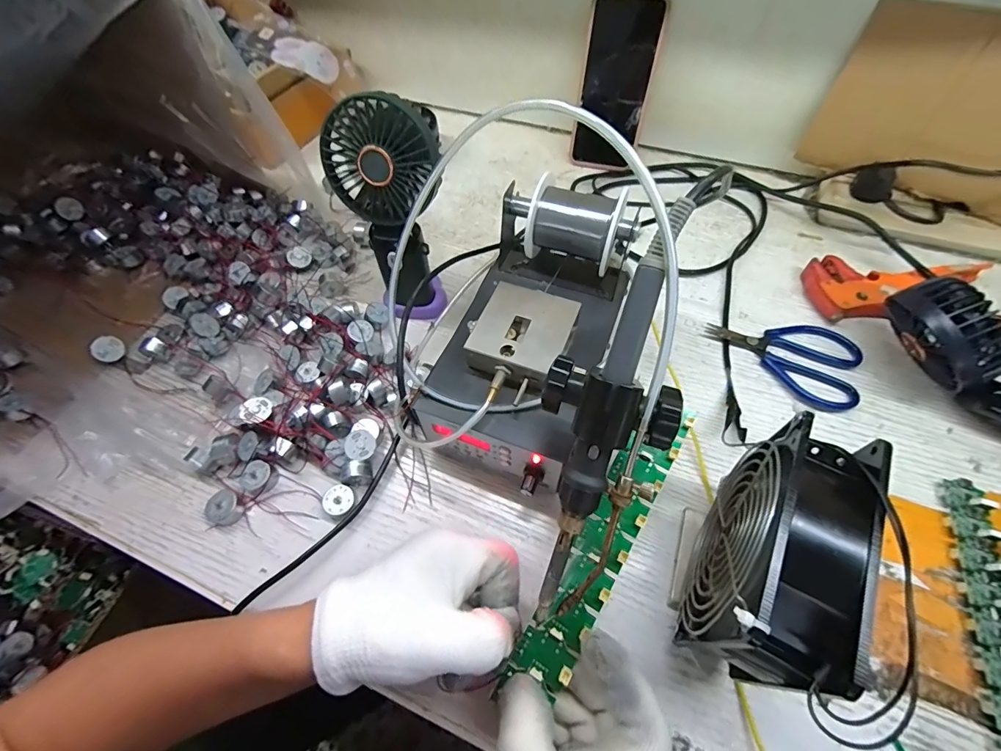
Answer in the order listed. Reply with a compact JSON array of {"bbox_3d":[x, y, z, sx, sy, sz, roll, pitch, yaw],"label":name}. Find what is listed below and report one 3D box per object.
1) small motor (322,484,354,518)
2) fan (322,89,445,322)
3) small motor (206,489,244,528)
[{"bbox_3d":[-0.121,0.095,0.323,0.021,0.013,0.022,-1,60,2],"label":"small motor"},{"bbox_3d":[-0.085,-0.134,0.375,0.077,0.193,0.082,-25,62,-12],"label":"fan"},{"bbox_3d":[-0.208,0.100,0.323,0.024,0.013,0.024,-1,60,2],"label":"small motor"}]

